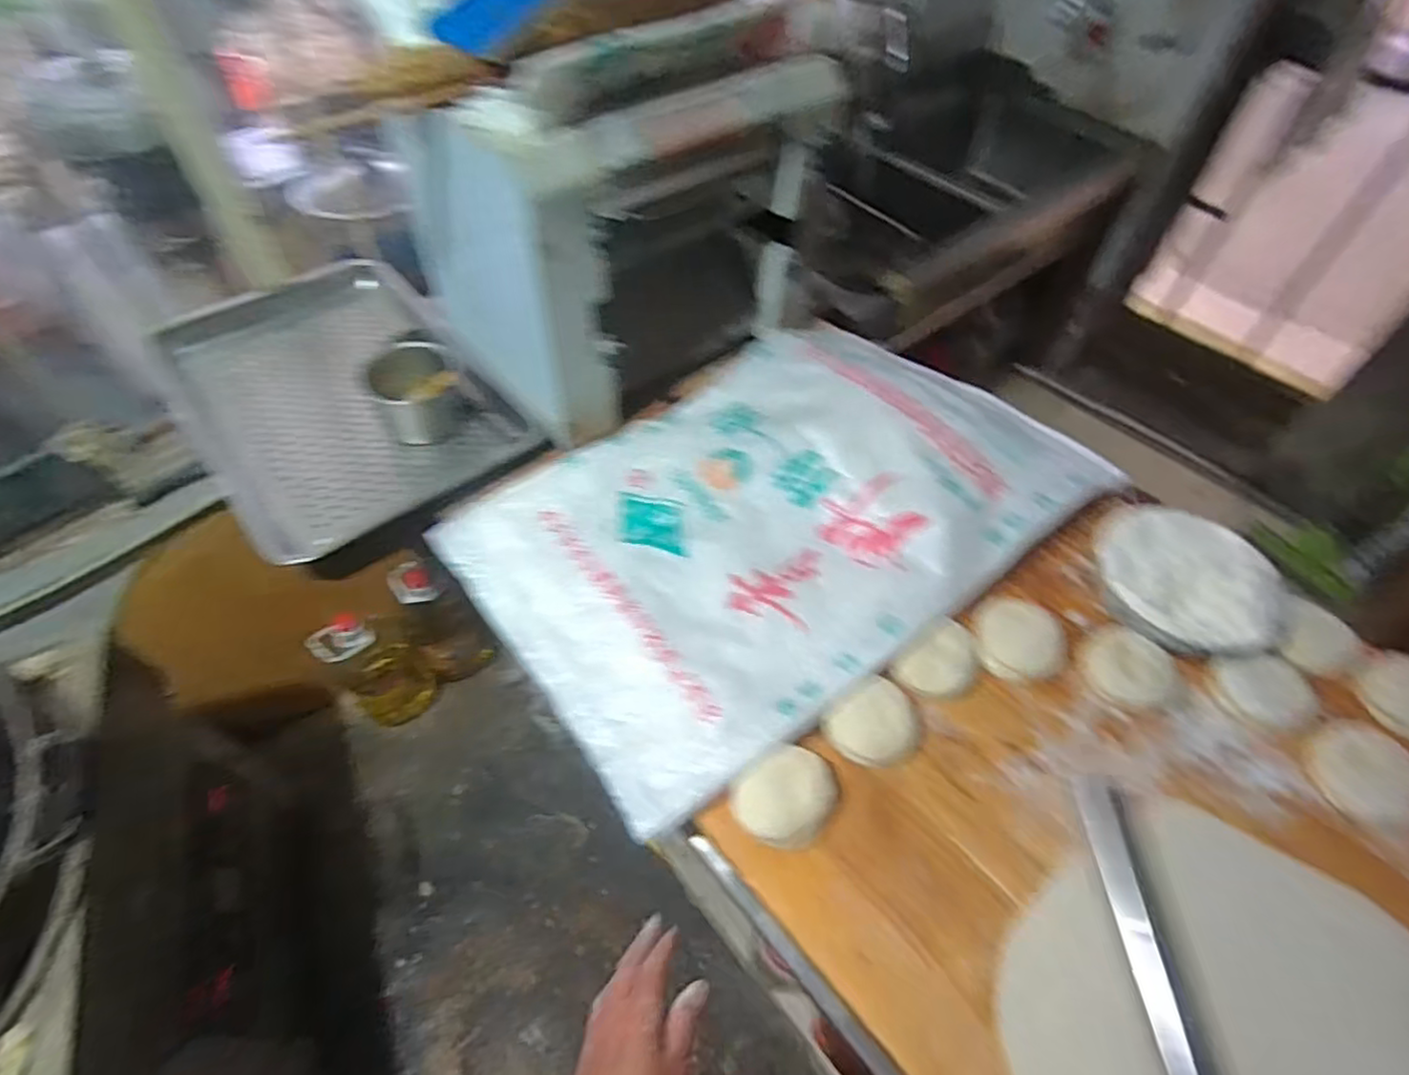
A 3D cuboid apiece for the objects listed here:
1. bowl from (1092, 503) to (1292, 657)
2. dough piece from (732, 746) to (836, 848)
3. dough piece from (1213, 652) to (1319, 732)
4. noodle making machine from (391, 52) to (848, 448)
[{"bbox_3d":[0.578,0.053,0.816,0.207,0.061,0.192,0,53,0],"label":"bowl"},{"bbox_3d":[0.081,0.255,0.676,0.088,0.027,0.094,0,53,0],"label":"dough piece"},{"bbox_3d":[0.635,0.174,0.759,0.096,0.034,0.078,2,53,1],"label":"dough piece"},{"bbox_3d":[-0.121,-0.466,0.991,0.475,0.396,0.361,-34,60,-23],"label":"noodle making machine"}]

